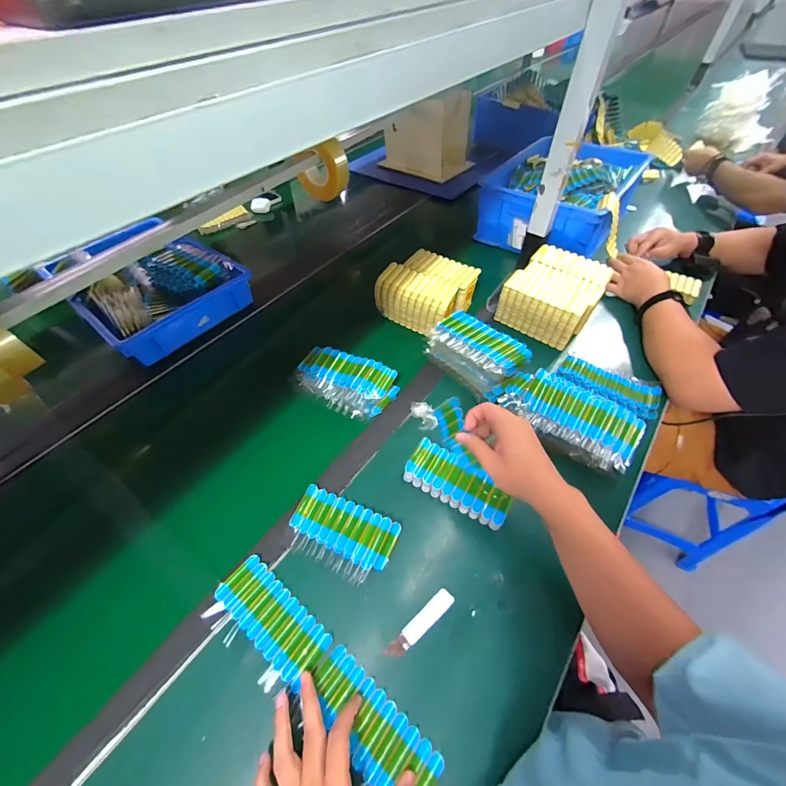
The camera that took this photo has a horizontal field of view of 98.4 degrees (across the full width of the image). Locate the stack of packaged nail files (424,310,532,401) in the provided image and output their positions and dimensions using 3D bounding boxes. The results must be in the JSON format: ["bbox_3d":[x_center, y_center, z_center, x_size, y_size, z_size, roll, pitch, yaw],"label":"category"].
[{"bbox_3d":[0.148,-0.077,0.619,0.085,0.083,0.166,-33,61,-22],"label":"stack of packaged nail files"}]

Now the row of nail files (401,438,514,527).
[{"bbox_3d":[0.096,0.135,0.507,0.152,0.038,0.062,28,59,19],"label":"row of nail files"}]

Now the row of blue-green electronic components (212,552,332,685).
[{"bbox_3d":[-0.149,0.276,0.420,0.150,0.007,0.062,33,60,22],"label":"row of blue-green electronic components"}]

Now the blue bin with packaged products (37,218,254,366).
[{"bbox_3d":[-0.548,-0.251,0.763,0.386,0.082,0.290,31,61,23],"label":"blue bin with packaged products"}]

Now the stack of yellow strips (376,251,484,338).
[{"bbox_3d":[0.076,-0.221,0.736,0.164,0.087,0.165,30,59,20],"label":"stack of yellow strips"}]

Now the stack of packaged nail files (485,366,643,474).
[{"bbox_3d":[0.262,0.039,0.542,0.103,0.078,0.218,-39,61,-23],"label":"stack of packaged nail files"}]

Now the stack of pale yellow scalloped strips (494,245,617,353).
[{"bbox_3d":[0.338,-0.207,0.717,0.160,0.085,0.189,30,61,23],"label":"stack of pale yellow scalloped strips"}]

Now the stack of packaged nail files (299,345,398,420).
[{"bbox_3d":[-0.088,-0.024,0.618,0.179,0.042,0.101,22,57,15],"label":"stack of packaged nail files"}]

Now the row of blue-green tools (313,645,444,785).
[{"bbox_3d":[-0.022,0.357,0.365,0.156,0.009,0.058,35,61,23],"label":"row of blue-green tools"}]

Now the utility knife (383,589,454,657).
[{"bbox_3d":[0.035,0.284,0.419,0.098,0.006,0.021,-34,61,-23],"label":"utility knife"}]

